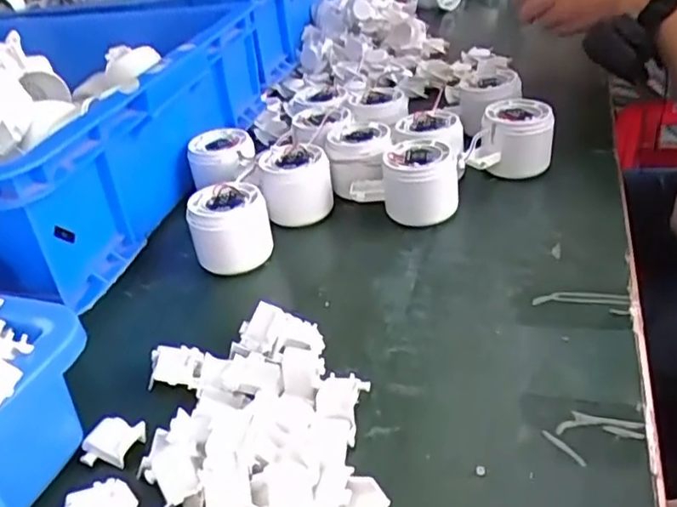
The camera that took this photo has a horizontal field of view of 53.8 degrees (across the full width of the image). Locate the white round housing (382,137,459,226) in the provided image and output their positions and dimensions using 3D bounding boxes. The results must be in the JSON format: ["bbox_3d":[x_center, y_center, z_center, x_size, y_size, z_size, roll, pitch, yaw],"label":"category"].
[{"bbox_3d":[0.066,-0.057,0.533,0.057,0.054,0.057,-1,34,10],"label":"white round housing"}]

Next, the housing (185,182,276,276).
[{"bbox_3d":[-0.081,-0.019,0.503,0.057,0.051,0.052,-5,33,3],"label":"housing"}]

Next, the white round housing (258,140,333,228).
[{"bbox_3d":[-0.035,-0.057,0.558,0.056,0.055,0.056,-5,33,3],"label":"white round housing"}]

